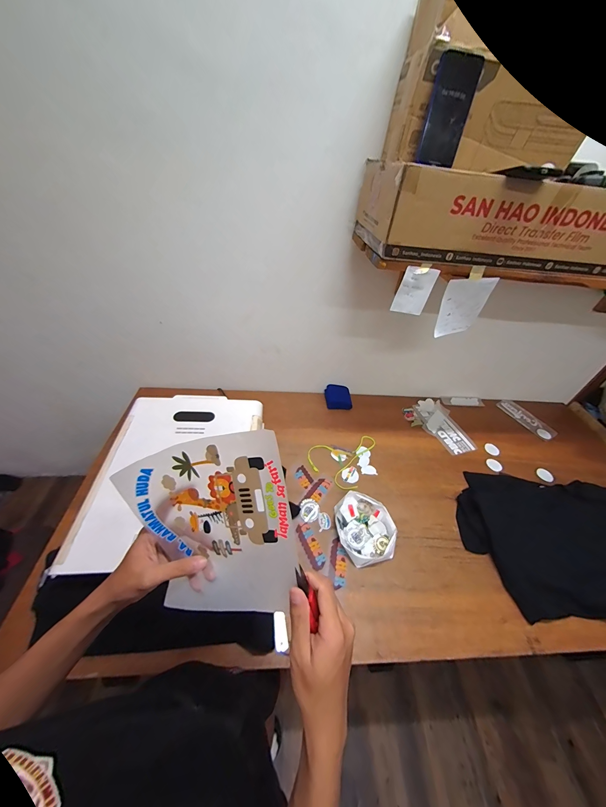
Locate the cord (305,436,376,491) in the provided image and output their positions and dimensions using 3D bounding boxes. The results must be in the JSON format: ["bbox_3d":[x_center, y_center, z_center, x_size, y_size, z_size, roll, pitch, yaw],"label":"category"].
[{"bbox_3d":[0.138,0.180,1.024,0.201,0.005,0.264,24,47,16],"label":"cord"}]

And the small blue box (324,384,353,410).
[{"bbox_3d":[0.156,-0.027,1.221,0.115,0.029,0.124,1,45,-7],"label":"small blue box"}]

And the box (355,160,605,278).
[{"bbox_3d":[0.469,-0.444,0.661,0.623,0.148,0.270,3,45,-5],"label":"box"}]

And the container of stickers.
[{"bbox_3d":[0.180,0.361,0.823,0.159,0.042,0.195,-10,47,-17],"label":"container of stickers"}]

